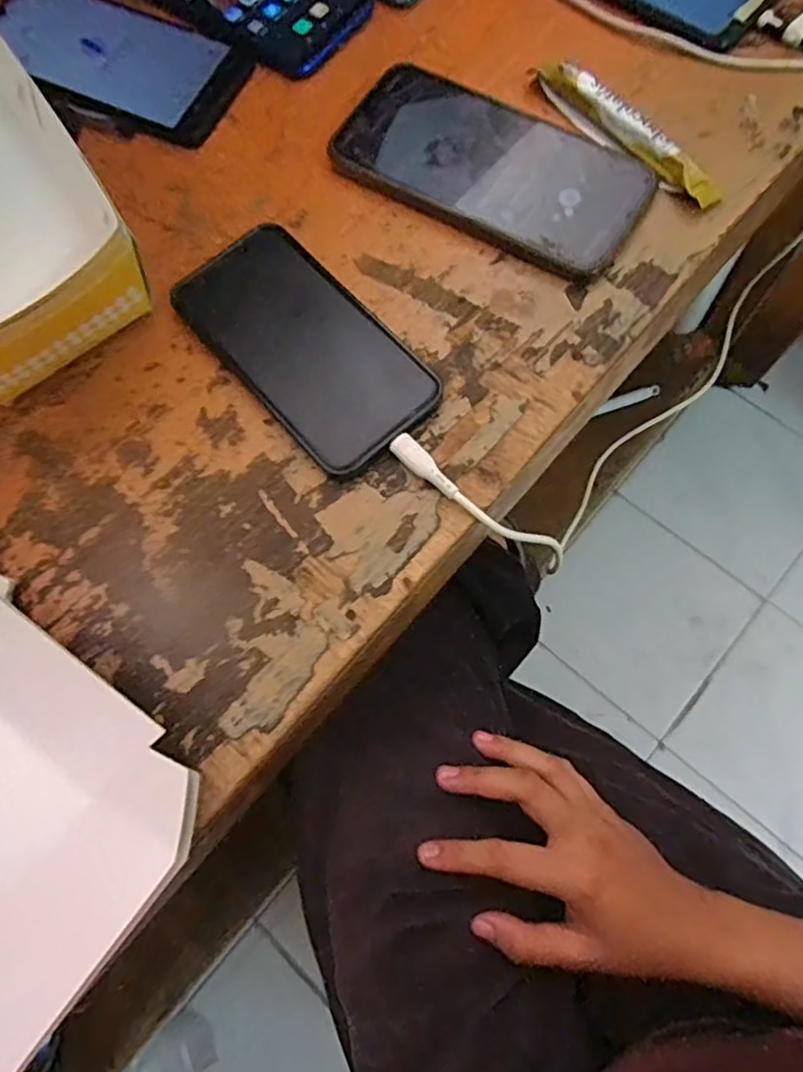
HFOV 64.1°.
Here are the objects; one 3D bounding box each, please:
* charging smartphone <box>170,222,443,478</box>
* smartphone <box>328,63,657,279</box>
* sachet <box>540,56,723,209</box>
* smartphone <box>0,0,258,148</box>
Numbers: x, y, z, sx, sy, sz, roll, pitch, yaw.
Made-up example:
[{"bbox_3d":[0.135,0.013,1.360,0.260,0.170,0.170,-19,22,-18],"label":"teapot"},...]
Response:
[{"bbox_3d":[-0.048,-0.096,0.325,0.073,0.012,0.137,-41,77,-9],"label":"charging smartphone"},{"bbox_3d":[0.048,-0.205,0.352,0.170,0.010,0.077,33,77,10],"label":"smartphone"},{"bbox_3d":[0.123,-0.222,0.350,0.020,0.013,0.123,-43,77,-10],"label":"sachet"},{"bbox_3d":[-0.184,-0.301,0.401,0.177,0.008,0.079,28,77,10],"label":"smartphone"}]

